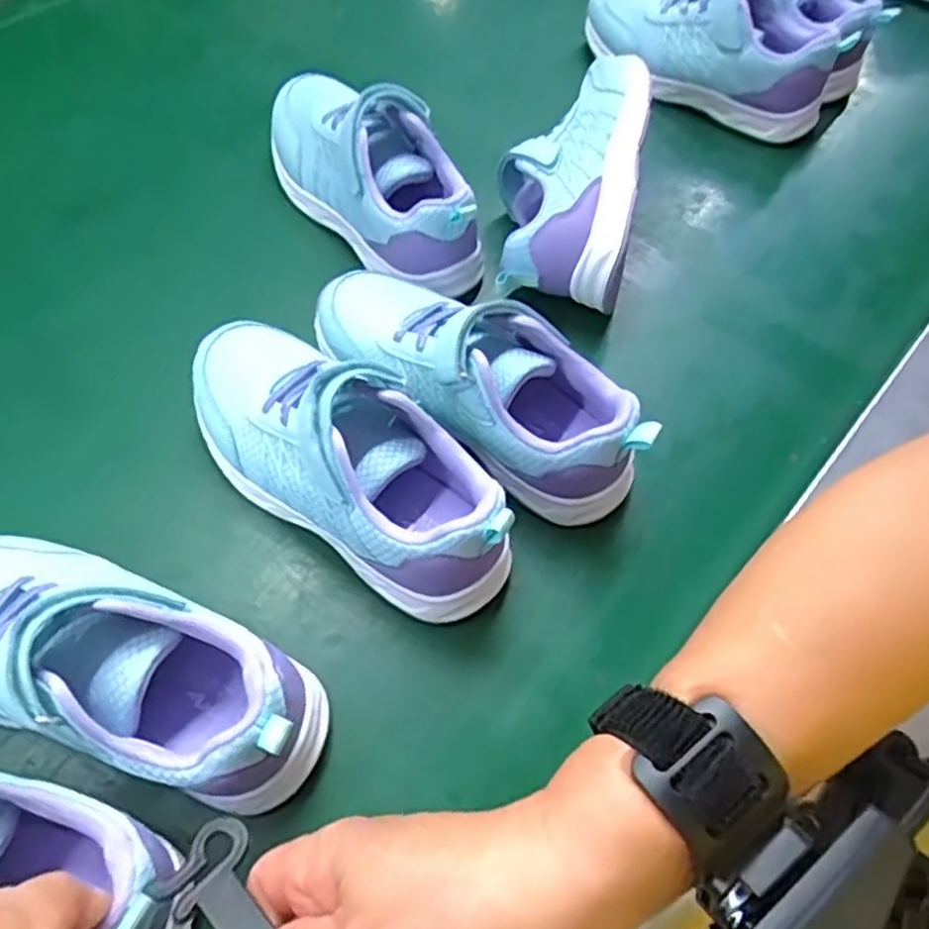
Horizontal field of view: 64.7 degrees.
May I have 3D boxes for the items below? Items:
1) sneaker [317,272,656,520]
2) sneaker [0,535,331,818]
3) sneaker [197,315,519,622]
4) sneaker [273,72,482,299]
[{"bbox_3d":[0.008,-0.051,0.419,0.207,0.088,0.078,33,63,16],"label":"sneaker"},{"bbox_3d":[-0.162,0.081,0.325,0.199,0.091,0.069,20,60,10],"label":"sneaker"},{"bbox_3d":[-0.062,-0.006,0.383,0.201,0.093,0.077,33,63,17],"label":"sneaker"},{"bbox_3d":[-0.061,-0.198,0.503,0.077,0.084,0.204,-36,66,-21],"label":"sneaker"}]

